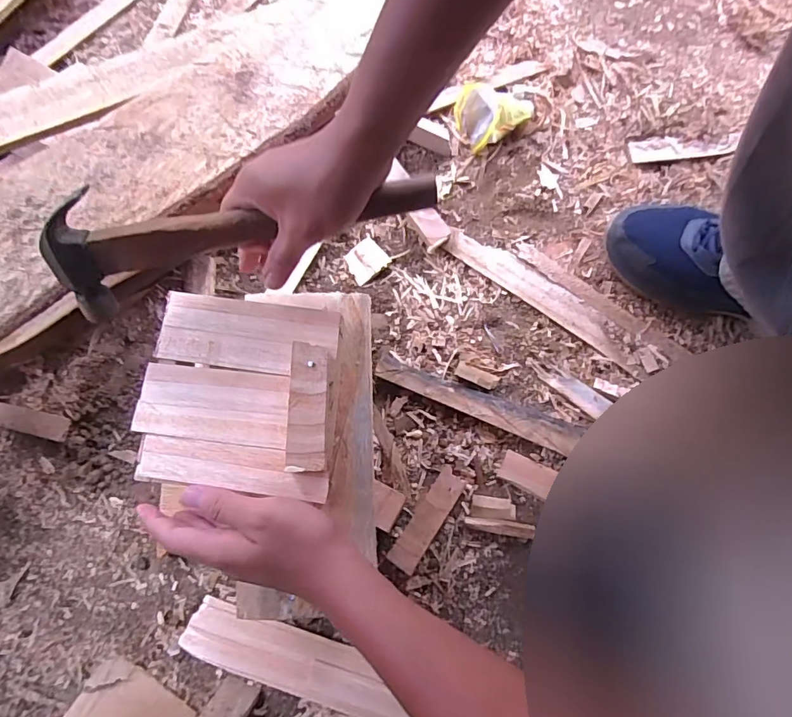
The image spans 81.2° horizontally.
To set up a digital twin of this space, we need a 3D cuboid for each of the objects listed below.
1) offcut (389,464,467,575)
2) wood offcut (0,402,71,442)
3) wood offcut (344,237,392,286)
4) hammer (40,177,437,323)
[{"bbox_3d":[0.033,0.170,0.490,0.028,0.017,0.111,33,81,7],"label":"offcut"},{"bbox_3d":[-0.416,0.069,0.518,0.101,0.010,0.026,13,79,4],"label":"wood offcut"},{"bbox_3d":[-0.035,-0.116,0.554,0.049,0.012,0.042,-43,81,-7],"label":"wood offcut"},{"bbox_3d":[-0.105,-0.101,0.343,0.272,0.081,0.030,-14,39,-7],"label":"hammer"}]

